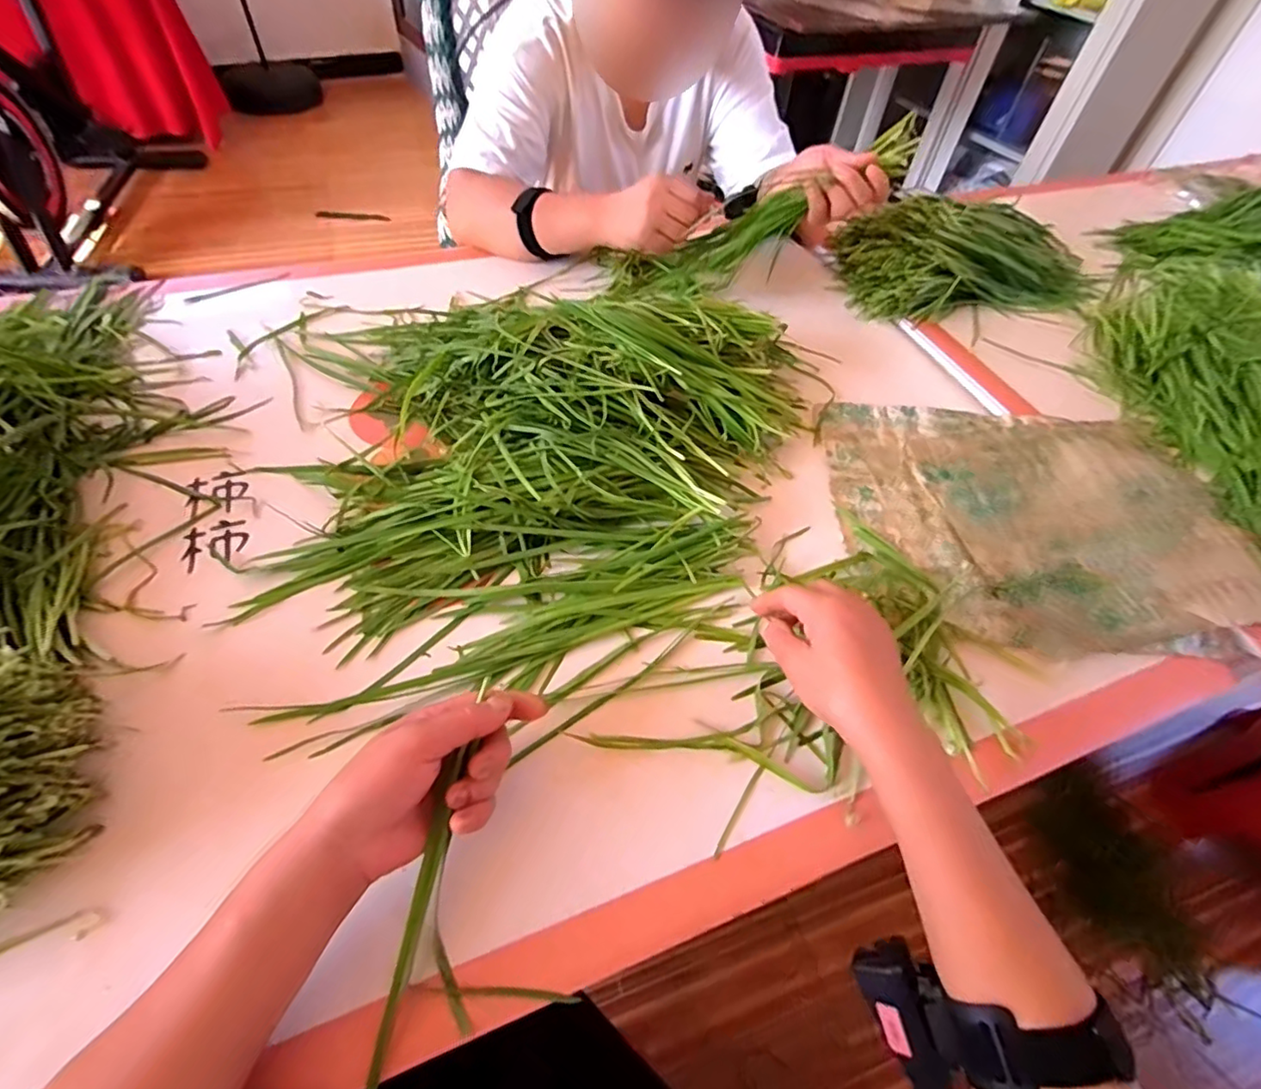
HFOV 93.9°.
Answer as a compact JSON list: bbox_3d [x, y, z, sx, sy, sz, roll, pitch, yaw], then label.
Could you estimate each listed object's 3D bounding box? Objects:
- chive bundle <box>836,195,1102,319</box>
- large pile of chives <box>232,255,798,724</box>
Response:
[{"bbox_3d":[0.456,-0.377,0.743,0.366,0.094,0.167,-3,54,-6],"label":"chive bundle"},{"bbox_3d":[-0.049,-0.101,0.518,0.464,0.076,0.406,-8,55,-10],"label":"large pile of chives"}]

